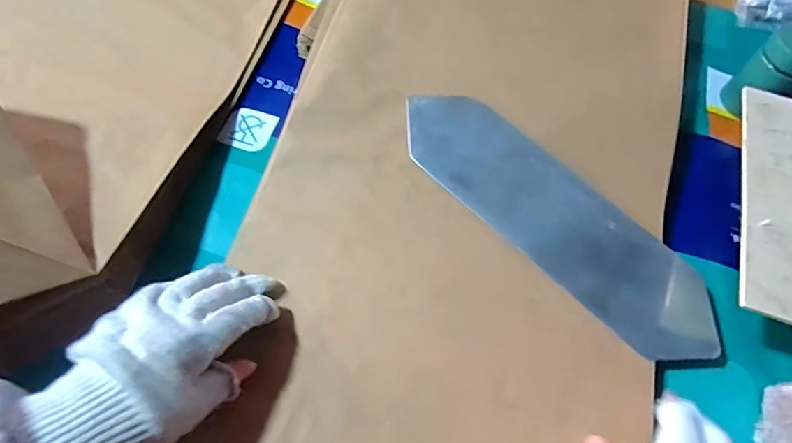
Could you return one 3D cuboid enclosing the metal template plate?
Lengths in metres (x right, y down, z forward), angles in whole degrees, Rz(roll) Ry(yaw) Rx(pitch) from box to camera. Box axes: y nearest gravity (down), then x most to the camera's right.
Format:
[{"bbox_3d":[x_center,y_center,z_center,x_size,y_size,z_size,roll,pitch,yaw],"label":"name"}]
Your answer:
[{"bbox_3d":[0.140,-0.007,0.420,0.321,0.009,0.091,40,70,16],"label":"metal template plate"}]

